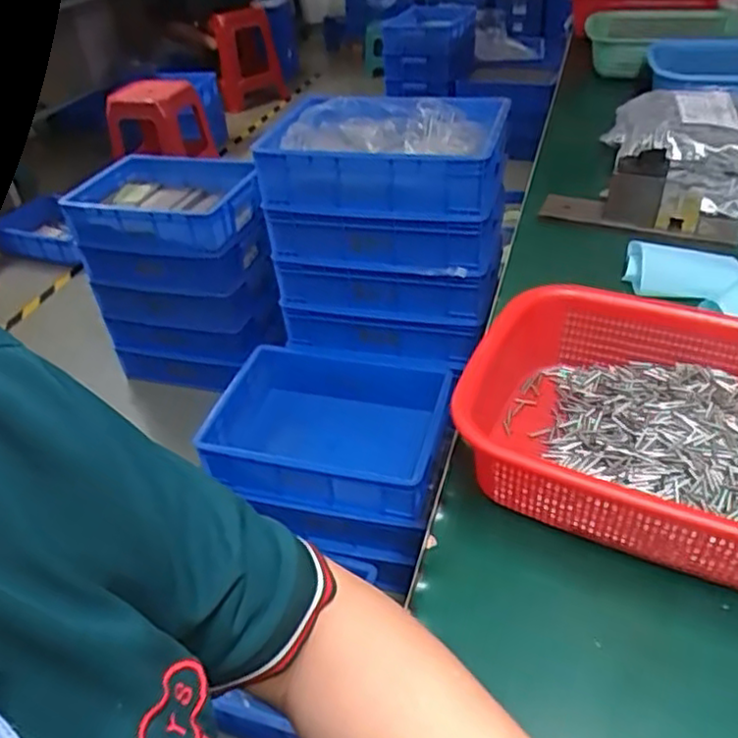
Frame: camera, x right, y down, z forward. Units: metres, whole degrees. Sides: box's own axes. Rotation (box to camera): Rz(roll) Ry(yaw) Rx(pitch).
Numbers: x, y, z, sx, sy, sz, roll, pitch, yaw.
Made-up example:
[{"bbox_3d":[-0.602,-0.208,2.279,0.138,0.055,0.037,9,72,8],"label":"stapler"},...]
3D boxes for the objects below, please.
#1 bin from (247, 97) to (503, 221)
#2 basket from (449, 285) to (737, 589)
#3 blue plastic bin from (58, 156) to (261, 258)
[{"bbox_3d":[0.029,-0.391,1.219,0.409,0.116,0.267,5,39,15],"label":"bin"},{"bbox_3d":[0.212,0.040,0.454,0.282,0.065,0.210,12,41,23],"label":"basket"},{"bbox_3d":[-0.478,-0.407,1.626,0.431,0.116,0.322,1,38,10],"label":"blue plastic bin"}]

